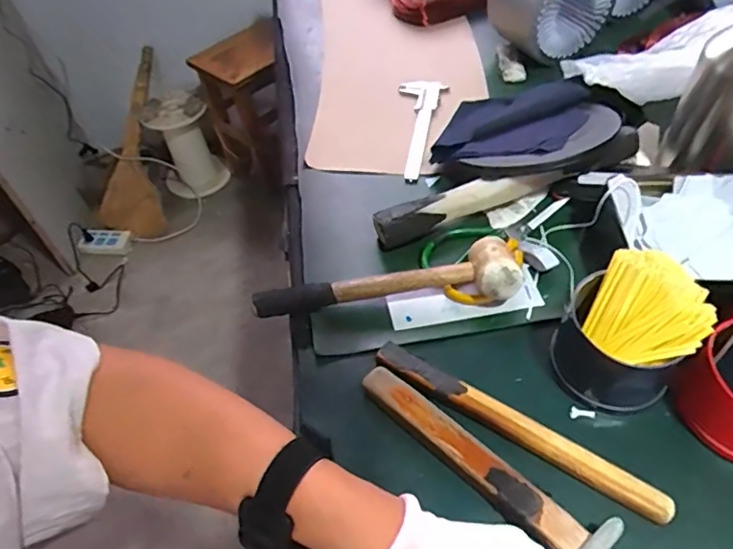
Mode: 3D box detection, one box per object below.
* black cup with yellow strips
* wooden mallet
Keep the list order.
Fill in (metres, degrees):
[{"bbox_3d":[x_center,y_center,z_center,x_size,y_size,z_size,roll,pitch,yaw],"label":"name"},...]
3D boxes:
[{"bbox_3d":[0.221,0.049,0.474,0.101,0.089,0.098,-3,49,4],"label":"black cup with yellow strips"},{"bbox_3d":[0.022,0.011,0.543,0.267,0.047,0.065,-9,49,-1],"label":"wooden mallet"}]

